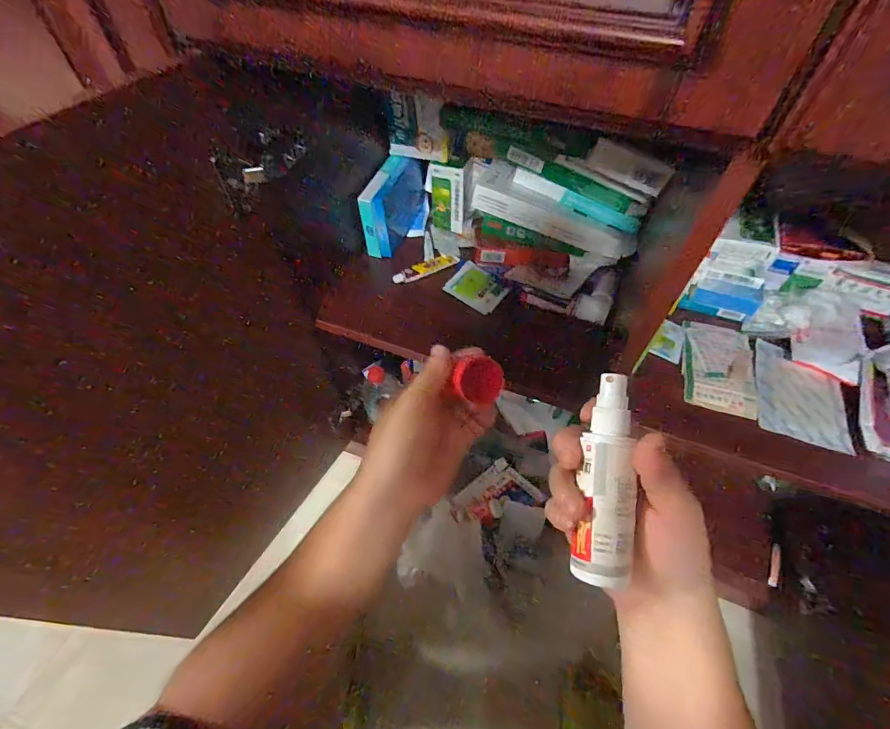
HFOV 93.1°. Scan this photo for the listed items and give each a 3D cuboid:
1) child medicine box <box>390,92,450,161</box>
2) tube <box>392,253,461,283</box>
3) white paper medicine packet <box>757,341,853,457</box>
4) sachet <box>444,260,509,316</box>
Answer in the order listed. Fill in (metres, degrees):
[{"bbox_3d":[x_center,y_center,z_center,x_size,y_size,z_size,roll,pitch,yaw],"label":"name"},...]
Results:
[{"bbox_3d":[-0.037,-0.332,0.585,0.082,0.088,0.018,7,55,6],"label":"child medicine box"},{"bbox_3d":[-0.030,-0.148,0.639,0.105,0.012,0.024,-25,58,-16],"label":"tube"},{"bbox_3d":[0.437,0.037,0.516,0.102,0.009,0.129,17,57,12],"label":"white paper medicine packet"},{"bbox_3d":[0.045,-0.115,0.616,0.079,0.012,0.064,33,61,22],"label":"sachet"}]

